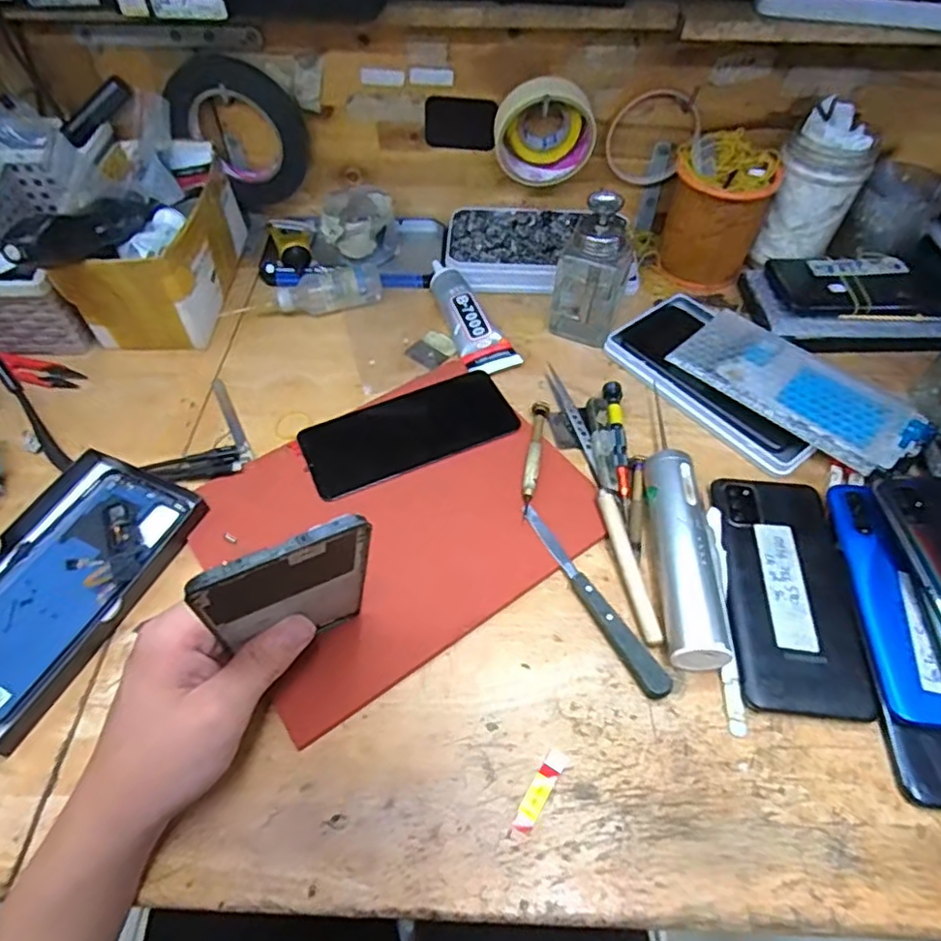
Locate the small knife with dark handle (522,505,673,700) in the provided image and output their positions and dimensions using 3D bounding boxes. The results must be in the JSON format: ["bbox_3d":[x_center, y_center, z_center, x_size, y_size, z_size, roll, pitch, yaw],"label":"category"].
[{"bbox_3d":[0.074,0.076,0.389,0.016,0.011,0.143,-25,57,-18],"label":"small knife with dark handle"}]

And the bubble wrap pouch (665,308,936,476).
[{"bbox_3d":[0.253,-0.066,0.482,0.083,0.009,0.176,-39,62,-25],"label":"bubble wrap pouch"}]

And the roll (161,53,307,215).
[{"bbox_3d":[-0.204,-0.298,0.567,0.108,0.131,0.034,-13,54,-9],"label":"roll"}]

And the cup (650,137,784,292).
[{"bbox_3d":[0.215,-0.226,0.560,0.082,0.109,0.075,0,53,0],"label":"cup"}]

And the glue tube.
[{"bbox_3d":[-0.002,-0.135,0.543,0.042,0.022,0.132,-18,55,-13],"label":"glue tube"}]

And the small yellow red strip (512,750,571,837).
[{"bbox_3d":[0.037,0.170,0.331,0.011,0.004,0.044,28,58,20],"label":"small yellow red strip"}]

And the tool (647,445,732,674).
[{"bbox_3d":[0.137,0.049,0.394,0.036,0.025,0.146,2,53,2],"label":"tool"}]

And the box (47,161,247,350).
[{"bbox_3d":[-0.267,-0.194,0.555,0.101,0.093,0.178,1,53,3],"label":"box"}]

